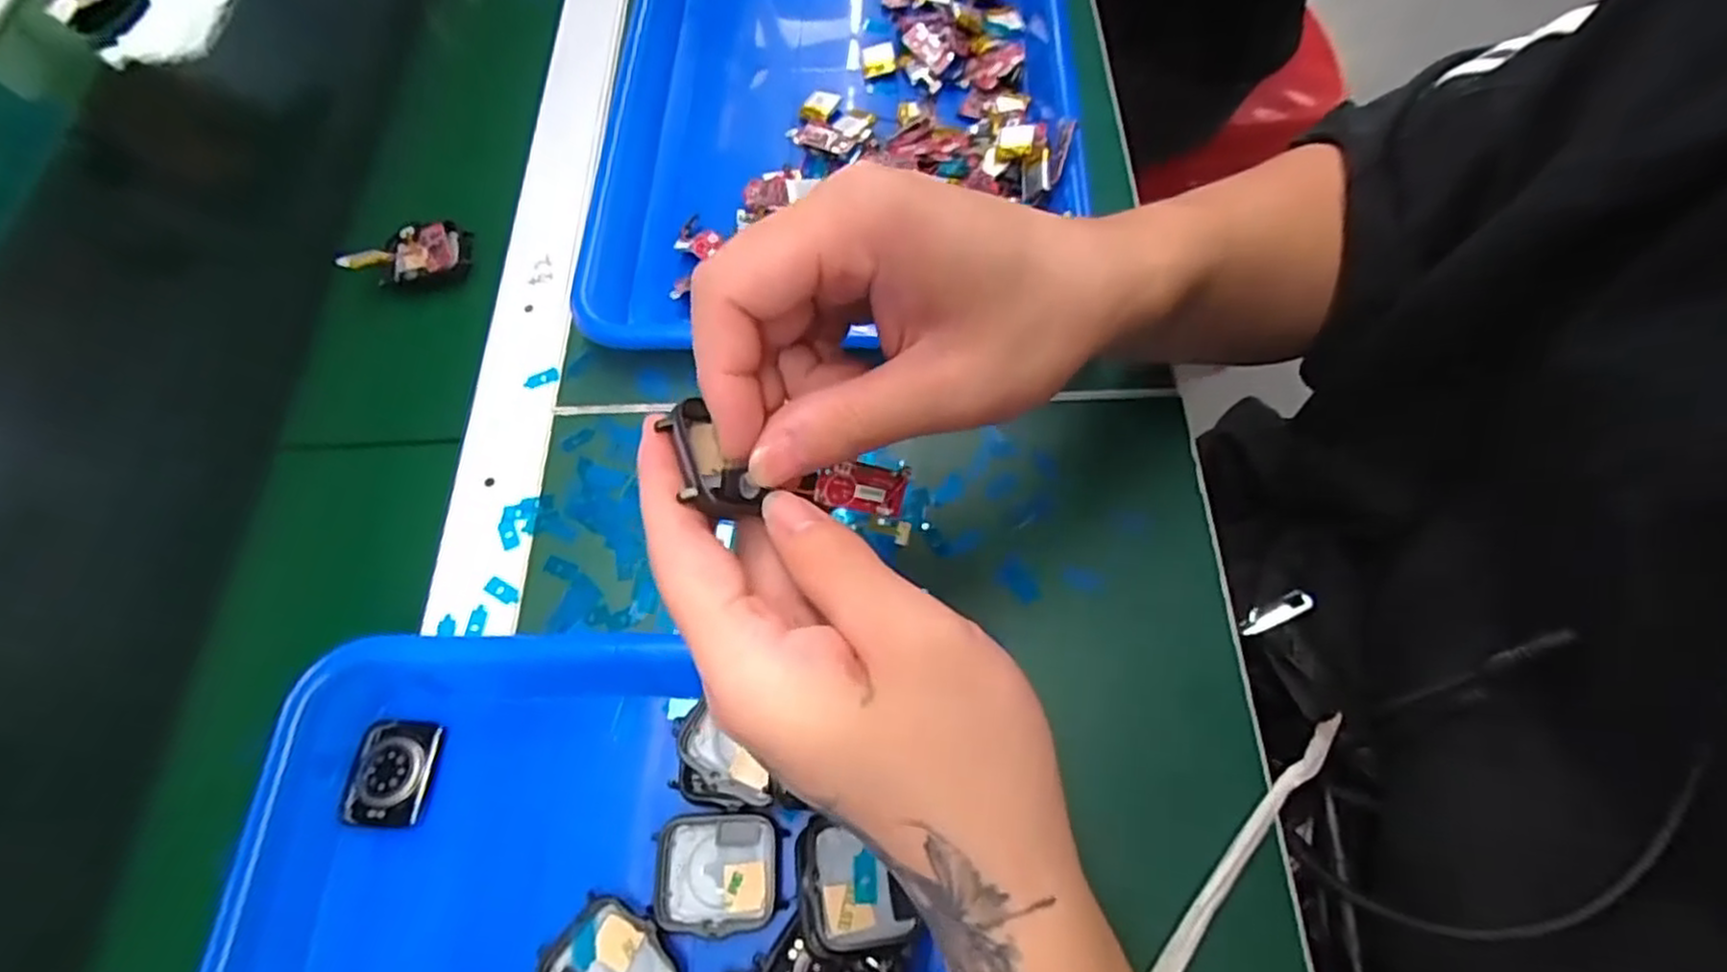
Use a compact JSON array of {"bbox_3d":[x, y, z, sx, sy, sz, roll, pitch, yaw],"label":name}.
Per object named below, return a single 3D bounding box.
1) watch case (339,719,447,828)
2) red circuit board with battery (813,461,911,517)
[{"bbox_3d":[-0.182,0.111,0.286,0.030,0.009,0.038,2,67,2],"label":"watch case"},{"bbox_3d":[0.000,0.000,0.220,0.029,0.004,0.015,12,92,-27],"label":"red circuit board with battery"}]

